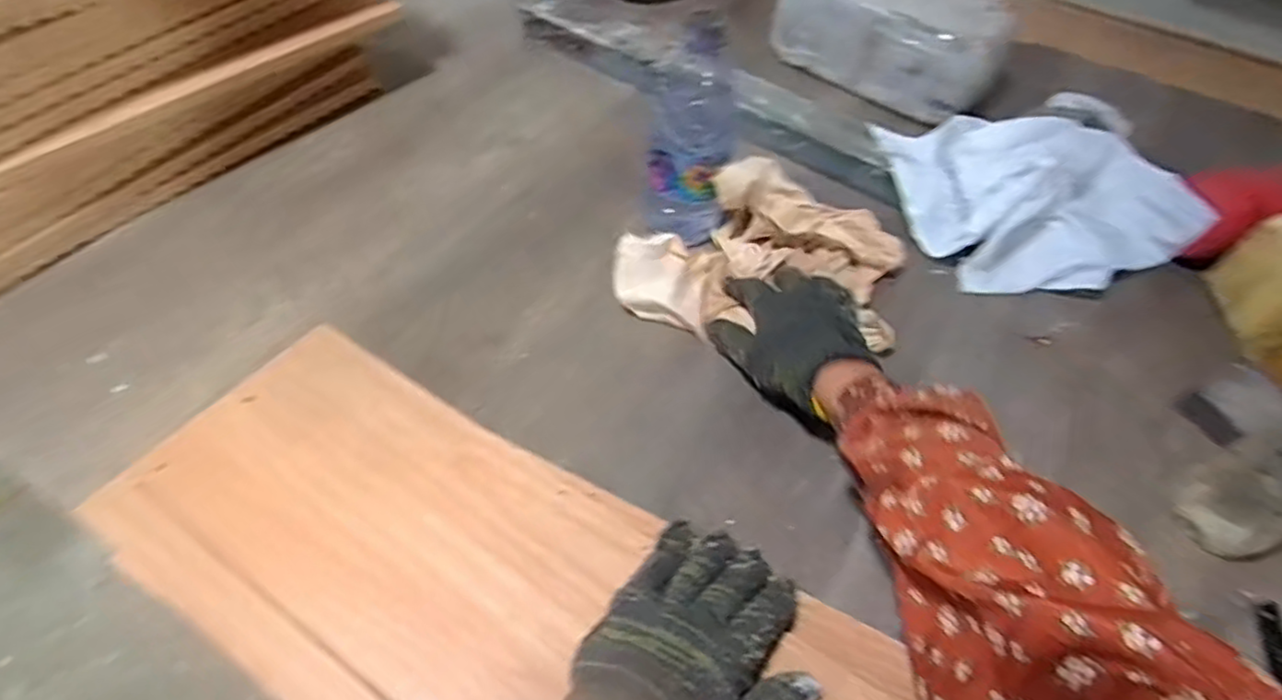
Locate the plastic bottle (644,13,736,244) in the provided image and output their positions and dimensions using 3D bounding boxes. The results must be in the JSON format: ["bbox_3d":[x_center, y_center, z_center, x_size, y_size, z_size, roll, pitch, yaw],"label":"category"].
[{"bbox_3d":[0.043,-0.177,0.576,0.067,0.181,0.052,2,51,-3],"label":"plastic bottle"}]

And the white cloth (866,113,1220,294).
[{"bbox_3d":[0.365,-0.144,0.648,0.227,0.085,0.175,-10,52,-13],"label":"white cloth"}]

